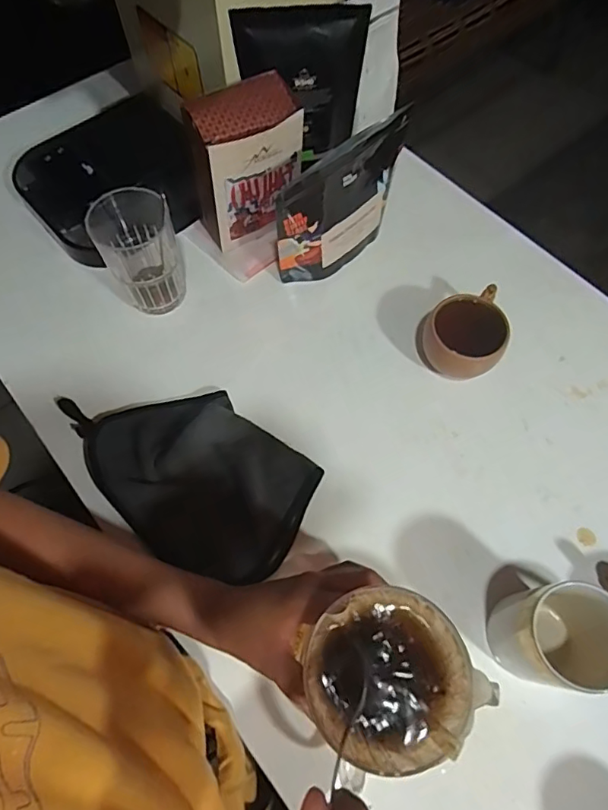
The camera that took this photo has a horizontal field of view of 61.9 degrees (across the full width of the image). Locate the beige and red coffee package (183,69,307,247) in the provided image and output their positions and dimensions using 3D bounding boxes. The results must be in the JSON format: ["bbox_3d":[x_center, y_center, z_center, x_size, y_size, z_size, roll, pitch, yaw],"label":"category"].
[{"bbox_3d":[-0.064,-0.254,0.567,0.125,0.171,0.065,-28,68,-13],"label":"beige and red coffee package"}]

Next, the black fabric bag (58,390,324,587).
[{"bbox_3d":[-0.115,0.060,0.506,0.251,0.026,0.151,37,71,16],"label":"black fabric bag"}]

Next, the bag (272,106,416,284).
[{"bbox_3d":[0.045,-0.217,0.561,0.173,0.155,0.036,-41,71,-18],"label":"bag"}]

